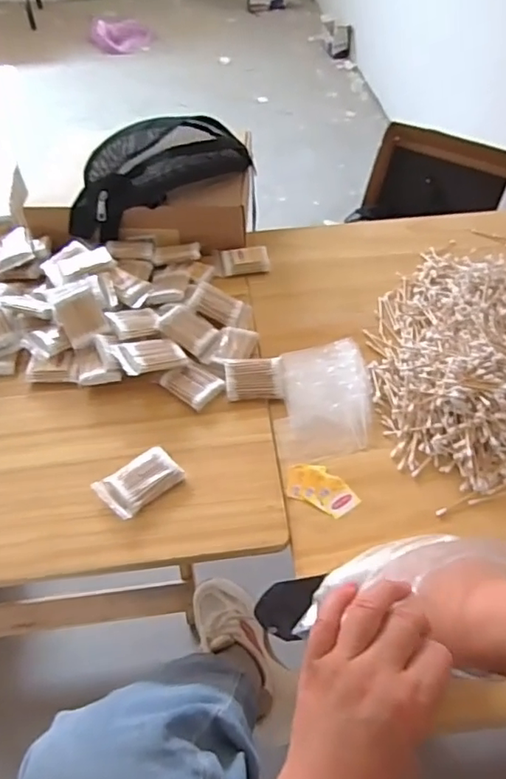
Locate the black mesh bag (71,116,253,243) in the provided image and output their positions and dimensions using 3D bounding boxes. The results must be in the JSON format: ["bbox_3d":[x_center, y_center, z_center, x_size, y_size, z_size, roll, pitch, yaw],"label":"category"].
[{"bbox_3d":[-0.164,-0.353,0.908,0.291,0.109,0.116,-22,53,-16],"label":"black mesh bag"}]

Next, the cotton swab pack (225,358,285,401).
[{"bbox_3d":[0.003,-0.014,0.744,0.077,0.027,0.053,-4,51,-1],"label":"cotton swab pack"}]

